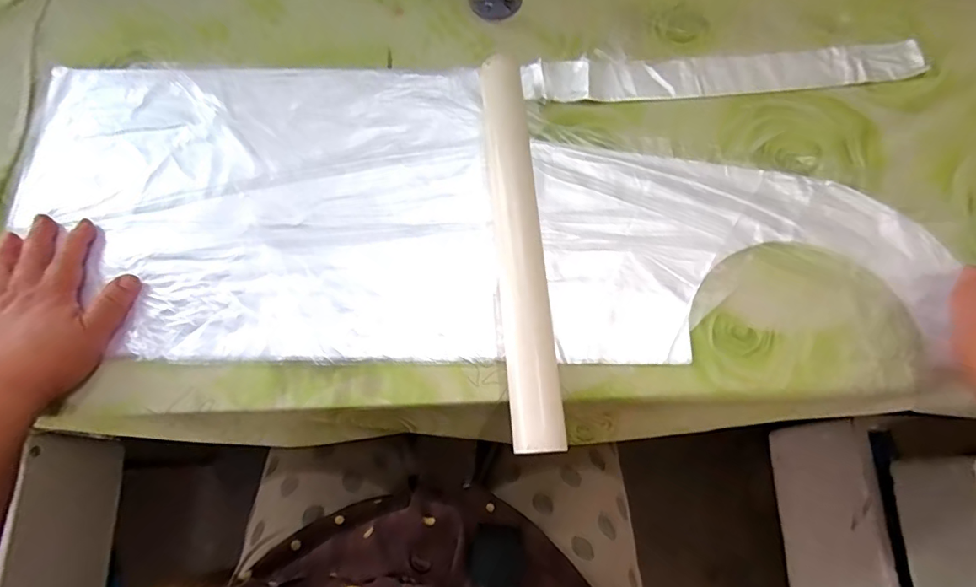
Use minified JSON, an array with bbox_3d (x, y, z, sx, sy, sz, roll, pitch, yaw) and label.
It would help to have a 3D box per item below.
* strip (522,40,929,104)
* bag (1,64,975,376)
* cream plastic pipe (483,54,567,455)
[{"bbox_3d":[0.233,-0.221,0.487,0.391,0.011,0.053,-3,73,0],"label":"strip"},{"bbox_3d":[-0.018,-0.070,0.440,0.809,0.028,0.285,6,71,2],"label":"bag"},{"bbox_3d":[0.027,-0.050,0.423,0.040,0.033,0.358,-4,70,0],"label":"cream plastic pipe"}]

